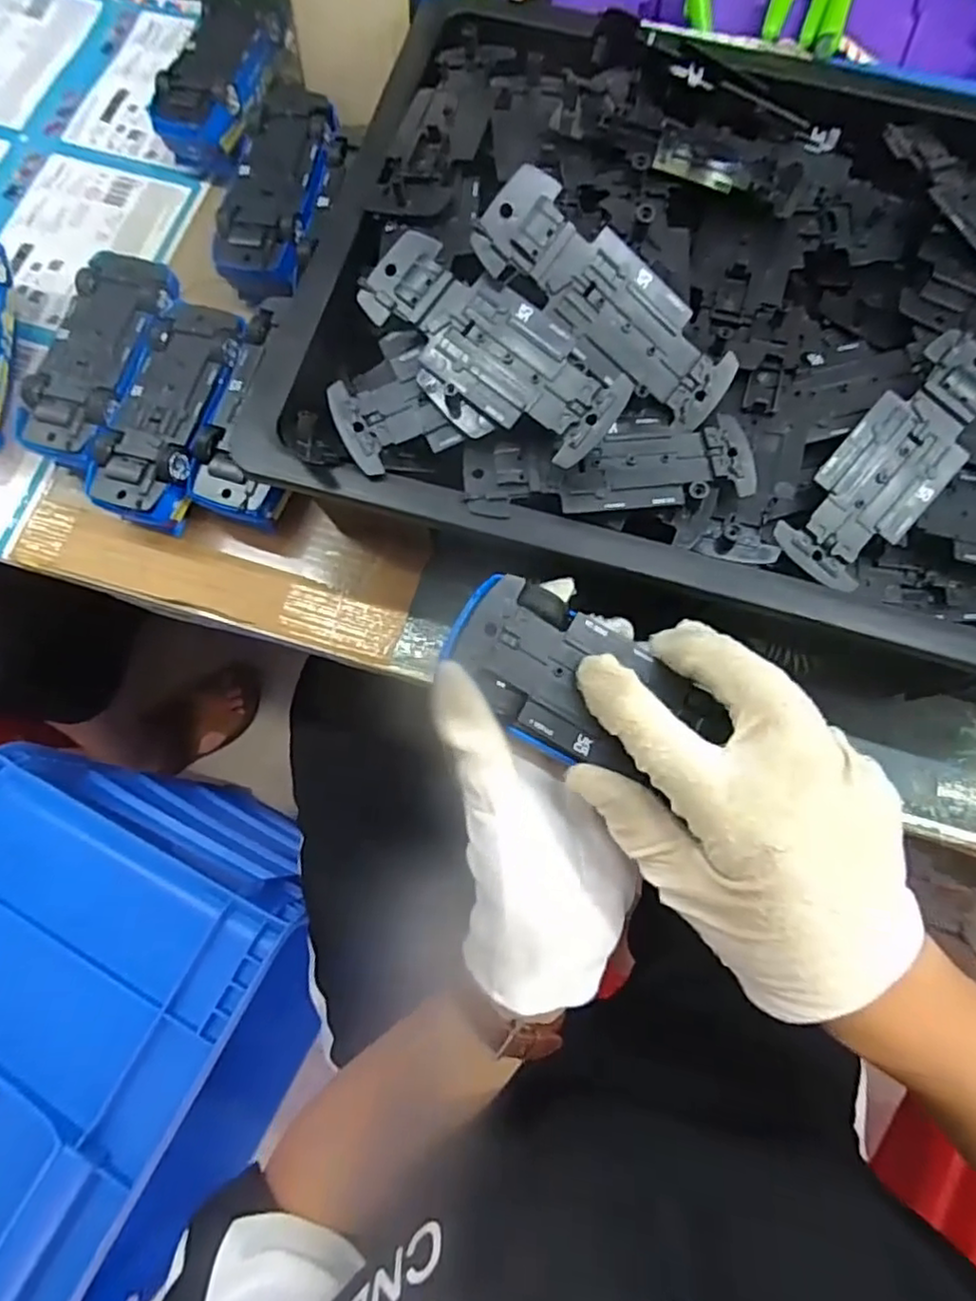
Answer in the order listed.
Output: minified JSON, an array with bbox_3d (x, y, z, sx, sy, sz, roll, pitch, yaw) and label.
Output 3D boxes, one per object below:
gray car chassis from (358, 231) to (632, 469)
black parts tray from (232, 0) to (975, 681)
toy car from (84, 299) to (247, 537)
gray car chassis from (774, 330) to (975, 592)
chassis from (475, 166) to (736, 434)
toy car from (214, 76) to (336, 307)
[{"bbox_3d":[0.001,-0.132,0.285,0.126,0.015,0.048,39,95,8],"label":"gray car chassis"},{"bbox_3d":[0.139,-0.168,0.307,0.446,0.070,0.309,14,75,4],"label":"black parts tray"},{"bbox_3d":[-0.180,-0.131,0.374,0.059,0.043,0.131,14,75,4],"label":"toy car"},{"bbox_3d":[0.186,-0.087,0.293,0.047,0.008,0.127,40,90,10],"label":"gray car chassis"},{"bbox_3d":[0.054,-0.150,0.281,0.127,0.016,0.040,36,76,-13],"label":"chassis"},{"bbox_3d":[-0.131,-0.285,0.412,0.057,0.039,0.144,10,75,3],"label":"toy car"}]

